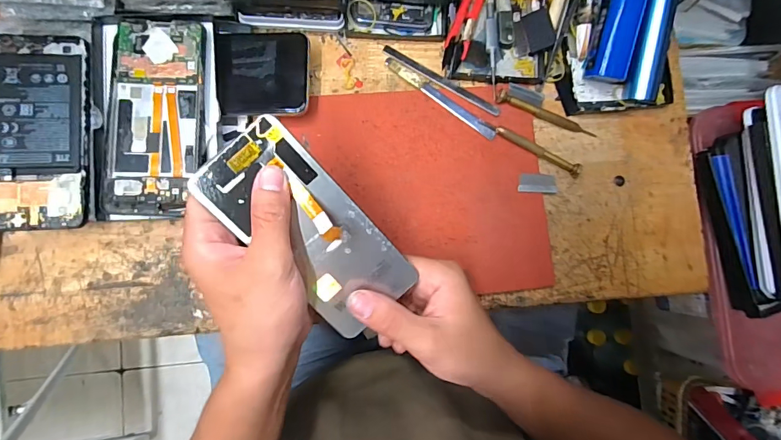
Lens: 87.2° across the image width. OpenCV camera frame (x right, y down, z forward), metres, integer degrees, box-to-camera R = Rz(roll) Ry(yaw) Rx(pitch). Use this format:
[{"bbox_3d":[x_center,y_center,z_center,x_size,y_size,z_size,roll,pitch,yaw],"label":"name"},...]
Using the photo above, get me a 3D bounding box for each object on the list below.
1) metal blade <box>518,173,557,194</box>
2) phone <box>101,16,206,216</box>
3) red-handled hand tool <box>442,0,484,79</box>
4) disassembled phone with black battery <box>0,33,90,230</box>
[{"bbox_3d":[0.147,-0.037,0.409,0.041,0.004,0.019,2,84,-14],"label":"metal blade"},{"bbox_3d":[-0.201,-0.089,0.350,0.076,0.009,0.166,2,87,-6],"label":"phone"},{"bbox_3d":[0.072,-0.187,0.401,0.026,0.006,0.099,25,83,-23],"label":"red-handled hand tool"},{"bbox_3d":[-0.291,-0.075,0.340,0.074,0.007,0.162,0,86,-13],"label":"disassembled phone with black battery"}]

